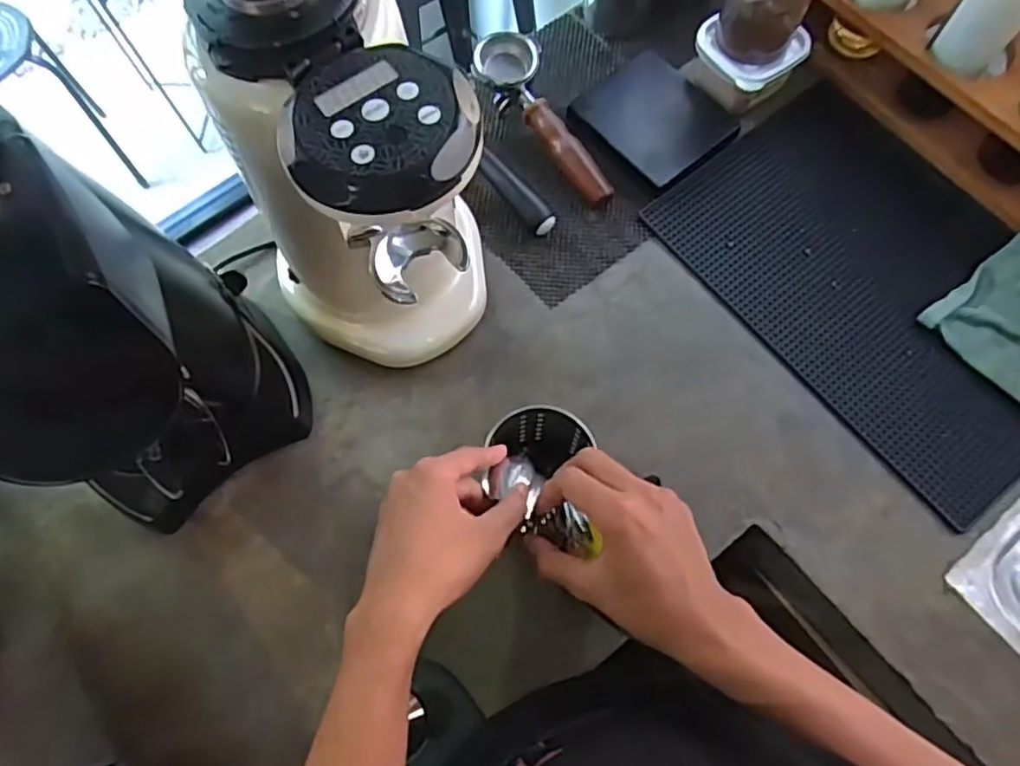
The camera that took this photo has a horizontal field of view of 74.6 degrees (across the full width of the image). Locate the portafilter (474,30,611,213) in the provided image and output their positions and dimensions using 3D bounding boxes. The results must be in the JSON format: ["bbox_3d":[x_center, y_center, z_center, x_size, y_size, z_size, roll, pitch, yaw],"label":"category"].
[{"bbox_3d":[0.039,-0.294,0.754,0.074,0.057,0.223,-30,73,-10],"label":"portafilter"}]

